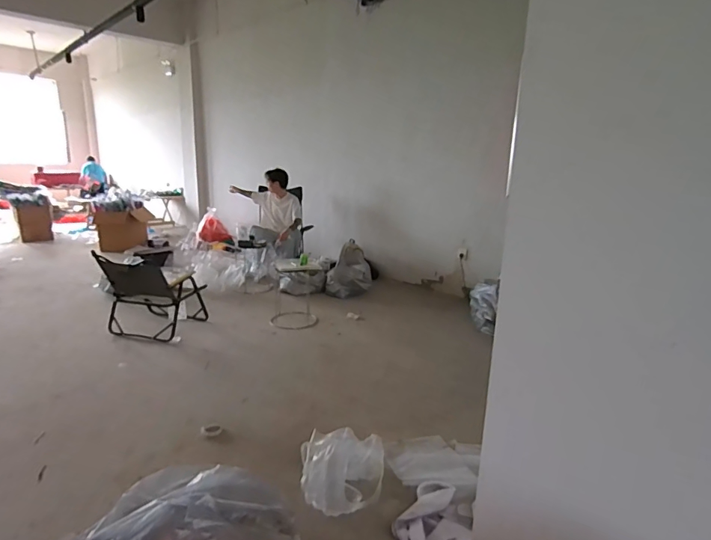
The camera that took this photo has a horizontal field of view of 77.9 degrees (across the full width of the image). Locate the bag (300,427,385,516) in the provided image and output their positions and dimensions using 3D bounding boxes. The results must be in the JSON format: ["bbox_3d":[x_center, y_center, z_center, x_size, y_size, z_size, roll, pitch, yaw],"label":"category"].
[{"bbox_3d":[-0.044,0.739,1.626,0.309,0.219,0.276,0,13,-6],"label":"bag"}]

